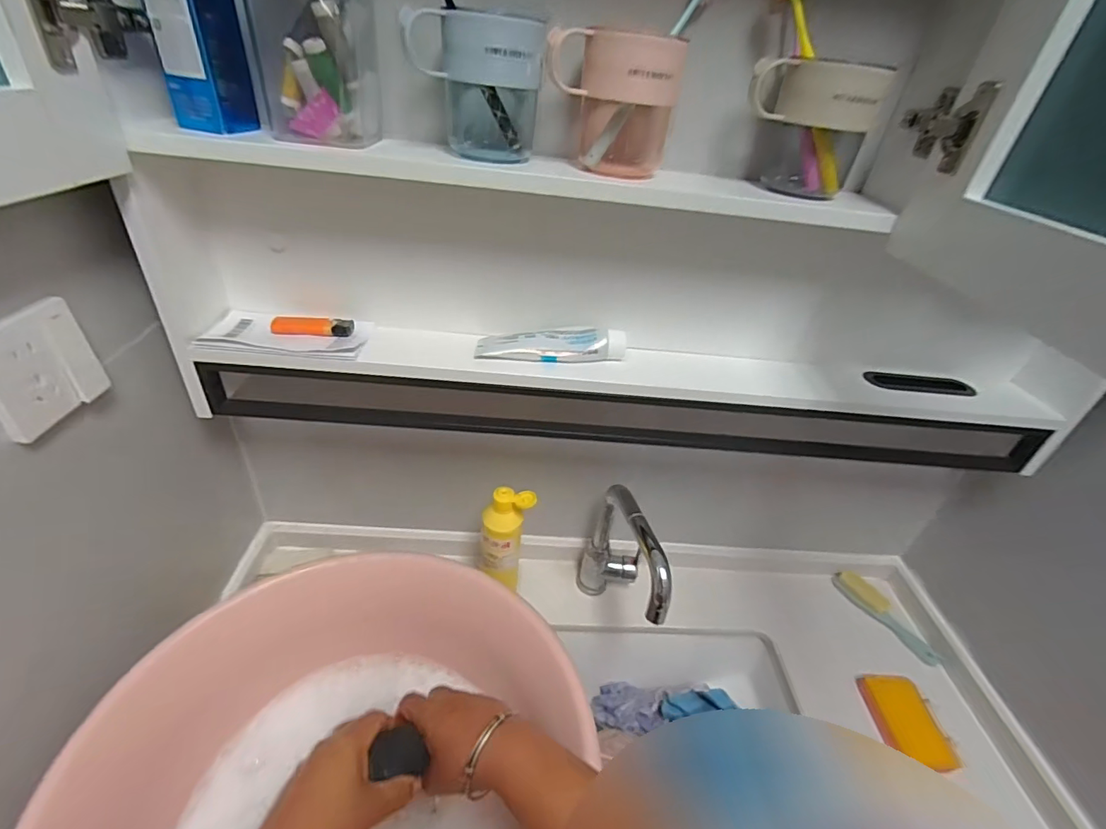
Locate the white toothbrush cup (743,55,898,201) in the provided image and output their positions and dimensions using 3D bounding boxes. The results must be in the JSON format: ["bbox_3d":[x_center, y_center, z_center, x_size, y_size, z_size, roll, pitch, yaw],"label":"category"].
[{"bbox_3d":[0.223,-0.249,0.442,0.102,0.099,0.056,21,38,19],"label":"white toothbrush cup"}]

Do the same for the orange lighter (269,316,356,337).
[{"bbox_3d":[-0.259,-0.095,0.542,0.080,0.016,0.020,-3,37,-14],"label":"orange lighter"}]

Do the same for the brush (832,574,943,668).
[{"bbox_3d":[0.514,0.310,0.777,0.035,0.039,0.163,-16,42,-29],"label":"brush"}]

